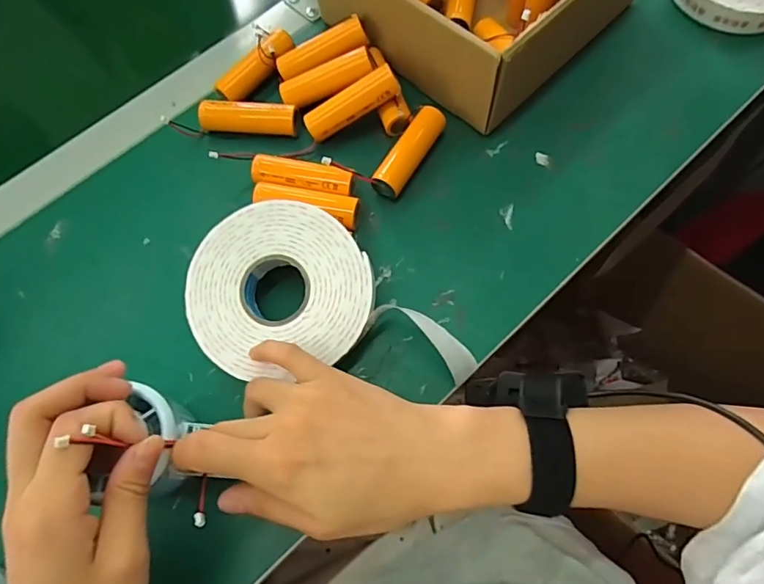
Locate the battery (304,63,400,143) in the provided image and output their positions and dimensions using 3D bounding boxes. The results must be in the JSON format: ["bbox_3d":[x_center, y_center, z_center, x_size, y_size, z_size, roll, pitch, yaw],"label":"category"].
[{"bbox_3d":[-0.021,-0.133,0.354,0.071,0.017,0.018,-27,67,15],"label":"battery"}]

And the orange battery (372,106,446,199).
[{"bbox_3d":[0.019,-0.098,0.354,0.021,0.021,0.072,30,72,14],"label":"orange battery"}]

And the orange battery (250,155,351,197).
[{"bbox_3d":[-0.055,-0.079,0.349,0.069,0.021,0.020,9,69,7],"label":"orange battery"}]

